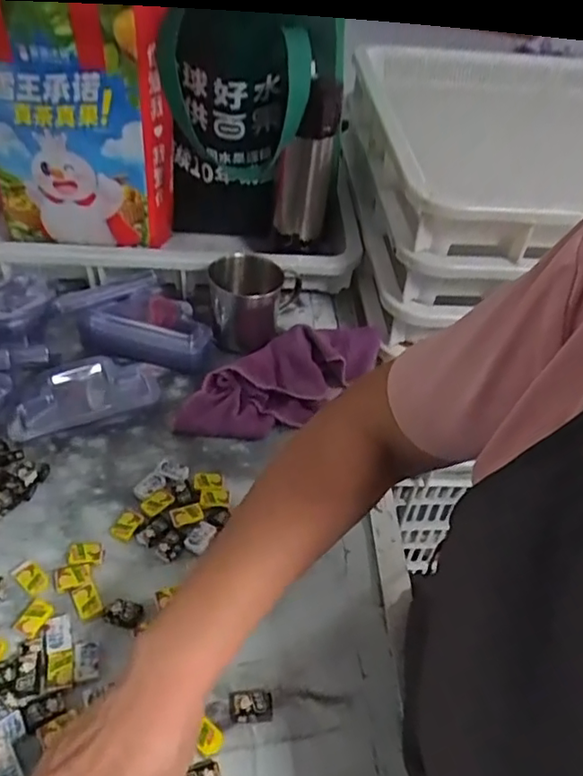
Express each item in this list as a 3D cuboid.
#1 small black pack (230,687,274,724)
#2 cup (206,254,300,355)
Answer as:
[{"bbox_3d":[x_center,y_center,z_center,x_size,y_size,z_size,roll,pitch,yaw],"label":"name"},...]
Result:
[{"bbox_3d":[-0.028,0.217,0.414,0.028,0.006,0.022,-3,45,-10],"label":"small black pack"},{"bbox_3d":[-0.046,-0.100,0.682,0.085,0.080,0.101,17,45,11],"label":"cup"}]

